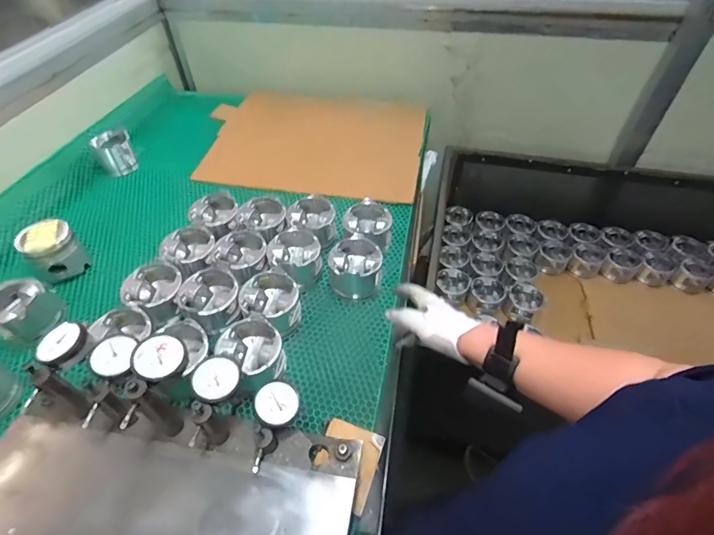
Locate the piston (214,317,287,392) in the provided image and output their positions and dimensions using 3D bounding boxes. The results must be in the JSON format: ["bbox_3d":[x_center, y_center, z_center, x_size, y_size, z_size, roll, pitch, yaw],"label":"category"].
[{"bbox_3d":[-0.164,0.144,0.652,0.099,0.086,0.091,0,48,0],"label":"piston"}]

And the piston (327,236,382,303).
[{"bbox_3d":[-0.001,0.009,0.779,0.101,0.079,0.099,-2,48,-2],"label":"piston"}]

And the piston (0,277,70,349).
[{"bbox_3d":[-0.574,0.079,0.706,0.101,0.083,0.099,29,54,24],"label":"piston"}]

